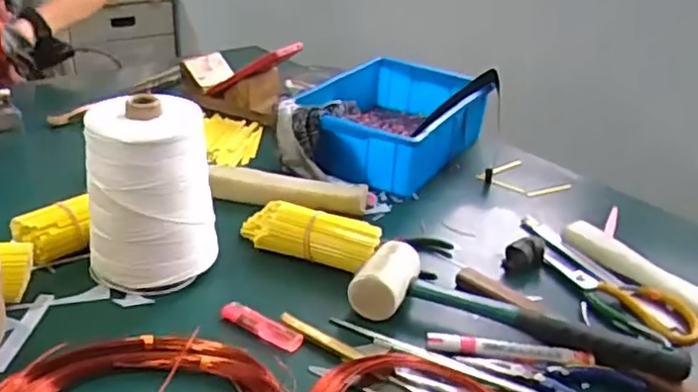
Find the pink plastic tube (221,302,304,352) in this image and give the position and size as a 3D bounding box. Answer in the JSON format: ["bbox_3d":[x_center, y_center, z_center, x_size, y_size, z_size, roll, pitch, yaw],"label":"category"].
[{"bbox_3d":[-0.077,0.114,0.572,0.079,0.012,0.021,20,30,26],"label":"pink plastic tube"}]

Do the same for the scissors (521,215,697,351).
[{"bbox_3d":[0.256,0.079,0.674,0.076,0.019,0.242,-8,31,-22],"label":"scissors"}]

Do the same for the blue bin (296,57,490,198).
[{"bbox_3d":[0.055,-0.107,0.925,0.220,0.086,0.308,17,30,21],"label":"blue bin"}]

